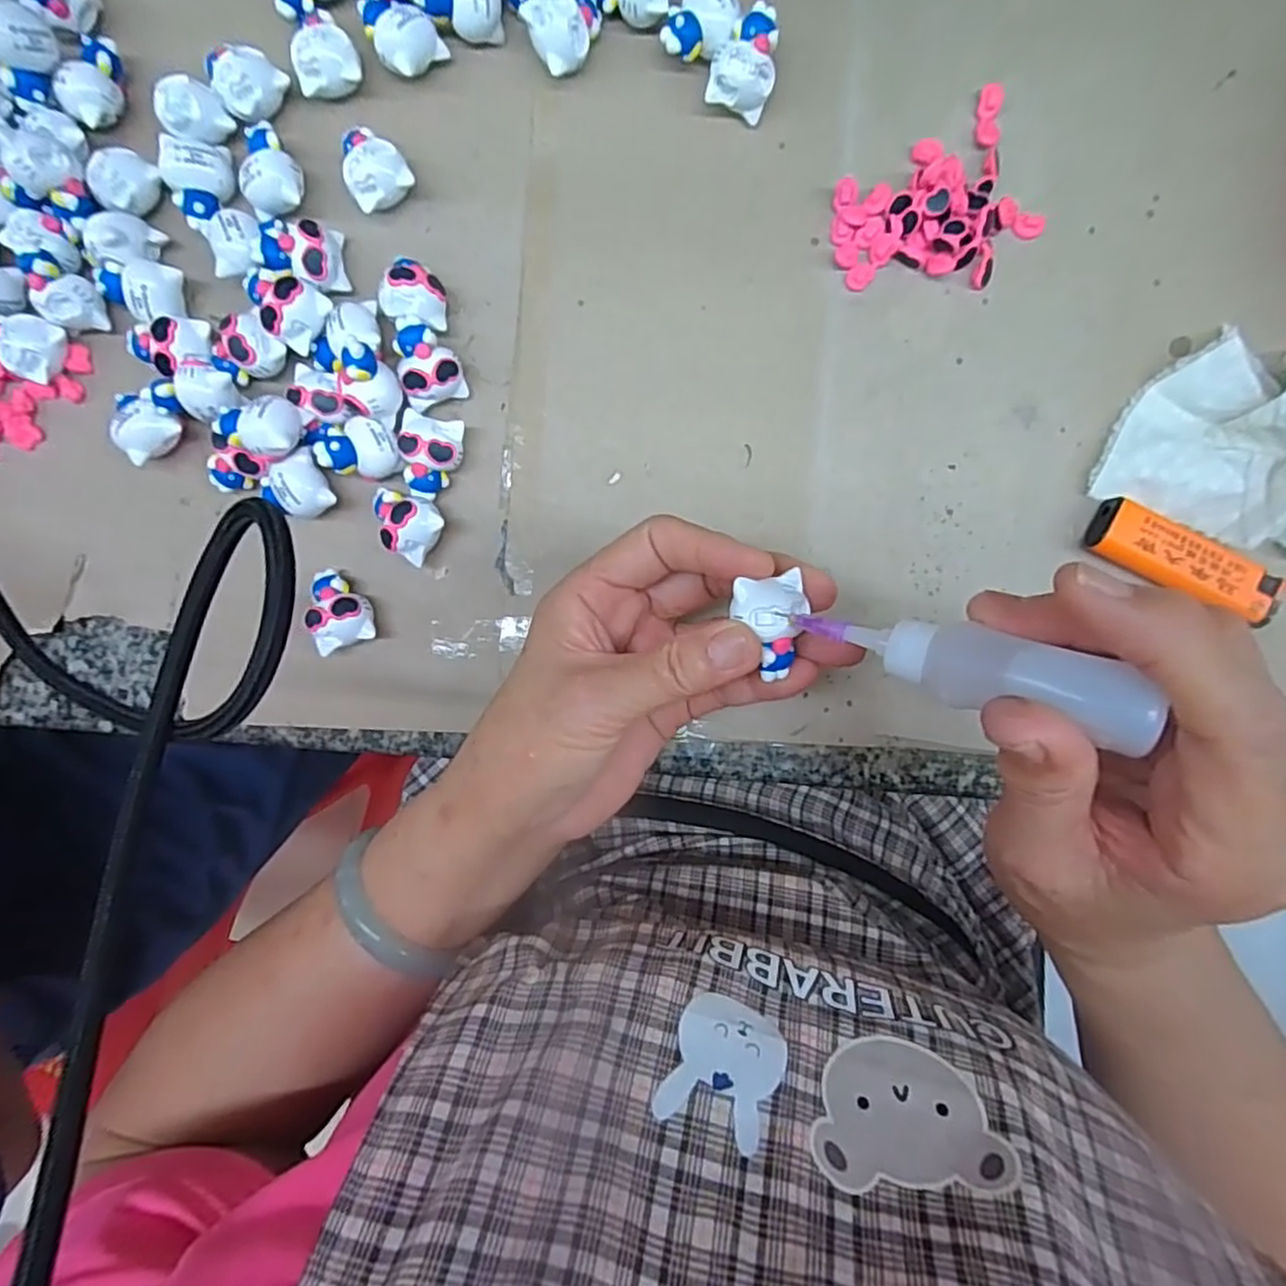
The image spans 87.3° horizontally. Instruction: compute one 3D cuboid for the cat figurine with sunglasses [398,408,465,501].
[{"bbox_3d":[-0.089,-0.078,0.283,0.025,0.021,0.033,9,94,0],"label":"cat figurine with sunglasses"}]

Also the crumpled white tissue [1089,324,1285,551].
[{"bbox_3d":[0.261,-0.076,0.274,0.124,0.032,0.074,22,94,0],"label":"crumpled white tissue"}]

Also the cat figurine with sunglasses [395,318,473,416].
[{"bbox_3d":[-0.090,-0.116,0.281,0.024,0.023,0.030,-21,93,2],"label":"cat figurine with sunglasses"}]

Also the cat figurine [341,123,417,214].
[{"bbox_3d":[-0.112,-0.195,0.278,0.025,0.018,0.031,-38,92,3],"label":"cat figurine"}]

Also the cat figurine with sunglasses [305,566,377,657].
[{"bbox_3d":[-0.128,-0.015,0.287,0.024,0.023,0.034,-17,93,2],"label":"cat figurine with sunglasses"}]

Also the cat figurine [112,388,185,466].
[{"bbox_3d":[-0.208,-0.093,0.284,0.025,0.022,0.028,-42,92,3],"label":"cat figurine"}]

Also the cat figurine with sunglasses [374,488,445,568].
[{"bbox_3d":[-0.100,-0.051,0.286,0.030,0.022,0.025,35,94,-1],"label":"cat figurine with sunglasses"}]

